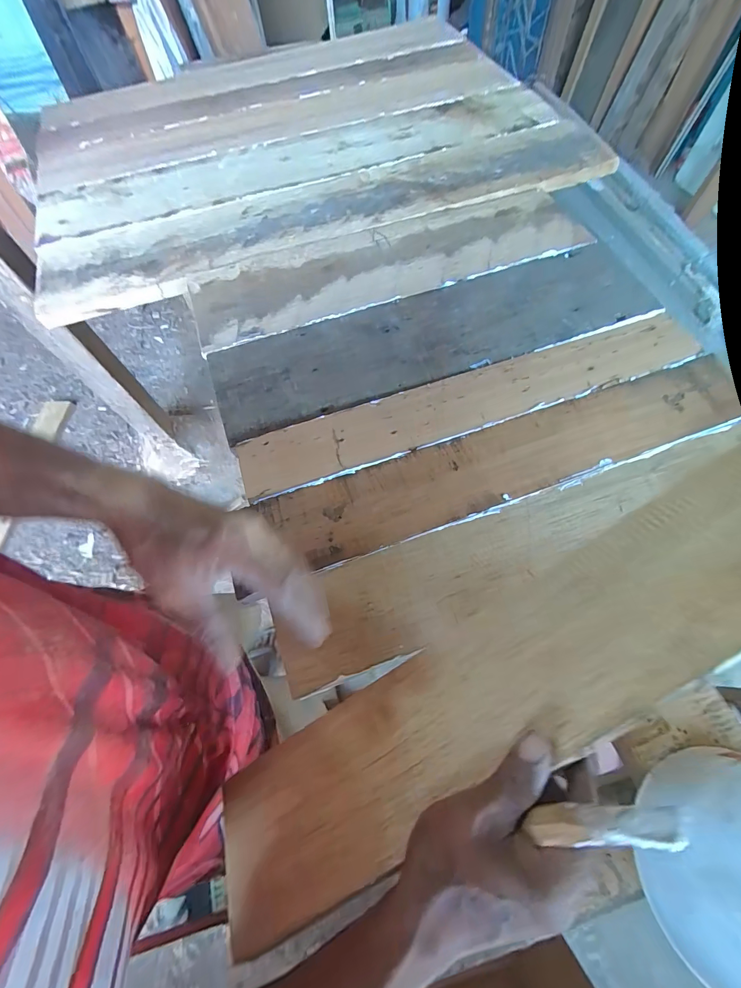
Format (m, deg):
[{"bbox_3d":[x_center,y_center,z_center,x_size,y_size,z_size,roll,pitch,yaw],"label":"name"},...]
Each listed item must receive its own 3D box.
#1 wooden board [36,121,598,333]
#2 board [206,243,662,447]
[{"bbox_3d":[-0.070,-0.533,0.737,1.064,0.028,0.221,-20,64,-8],"label":"wooden board"},{"bbox_3d":[0.094,-0.243,0.580,0.653,0.017,0.174,-19,64,-7],"label":"board"}]

